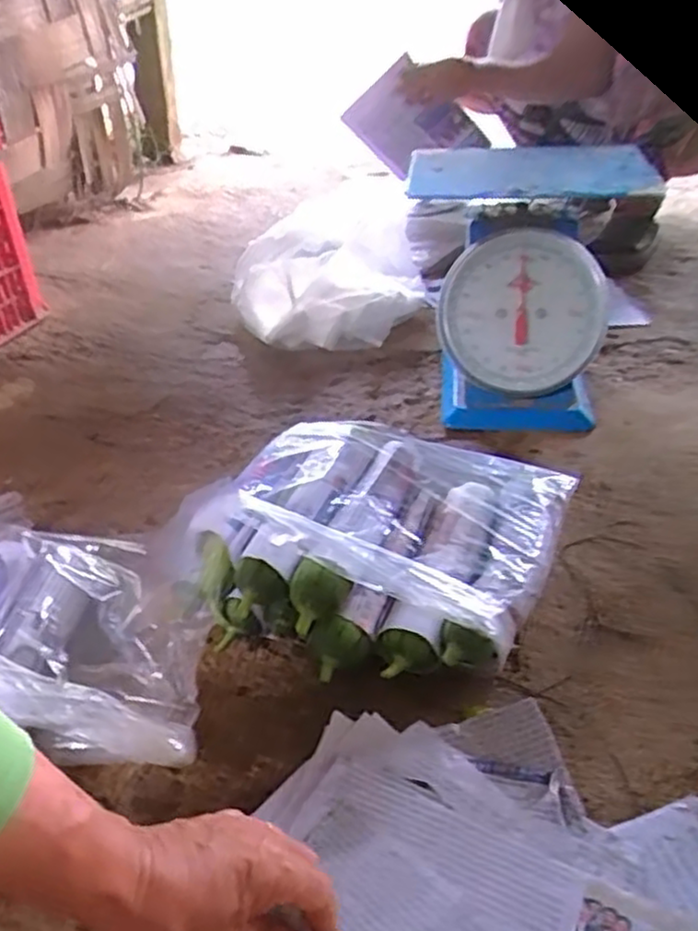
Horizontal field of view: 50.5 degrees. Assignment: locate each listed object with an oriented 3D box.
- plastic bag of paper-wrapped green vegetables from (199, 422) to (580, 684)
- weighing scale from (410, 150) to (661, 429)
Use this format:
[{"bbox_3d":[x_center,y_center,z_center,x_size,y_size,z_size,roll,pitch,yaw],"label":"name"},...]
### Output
[{"bbox_3d":[0.035,0.064,0.712,0.309,0.122,0.273,9,38,19],"label":"plastic bag of paper-wrapped green vegetables"},{"bbox_3d":[0.222,-0.240,0.971,0.284,0.282,0.297,3,37,11],"label":"weighing scale"}]

